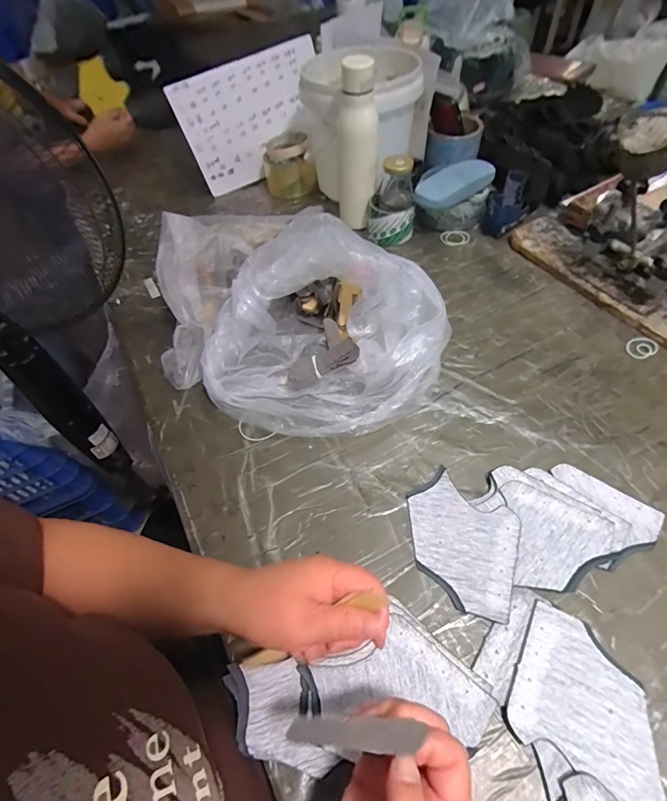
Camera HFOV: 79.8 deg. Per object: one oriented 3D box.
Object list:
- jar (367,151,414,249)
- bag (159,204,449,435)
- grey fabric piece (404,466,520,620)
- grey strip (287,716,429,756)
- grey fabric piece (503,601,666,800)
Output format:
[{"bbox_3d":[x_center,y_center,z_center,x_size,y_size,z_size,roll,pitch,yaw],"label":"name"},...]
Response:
[{"bbox_3d":[0.101,-0.343,0.686,0.079,0.124,0.079,4,54,7],"label":"jar"},{"bbox_3d":[-0.067,-0.107,0.518,0.383,0.144,0.256,29,60,23],"label":"bag"},{"bbox_3d":[0.129,0.140,0.402,0.125,0.004,0.103,31,66,30],"label":"grey fabric piece"},{"bbox_3d":[0.013,0.201,0.242,0.082,0.004,0.017,-9,28,18],"label":"grey strip"},{"bbox_3d":[0.208,0.243,0.328,0.110,0.008,0.105,22,56,20],"label":"grey fabric piece"}]

